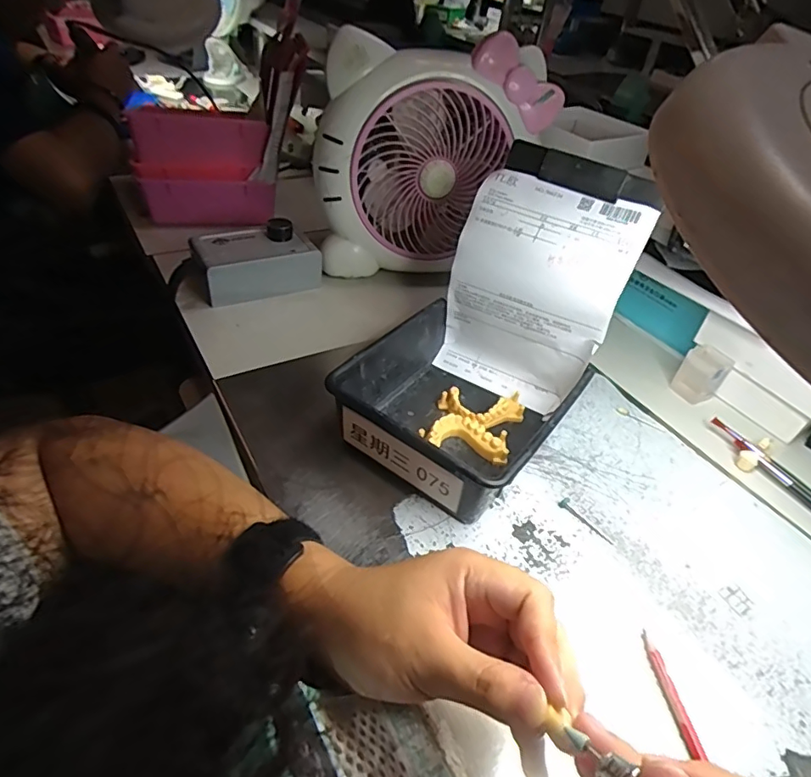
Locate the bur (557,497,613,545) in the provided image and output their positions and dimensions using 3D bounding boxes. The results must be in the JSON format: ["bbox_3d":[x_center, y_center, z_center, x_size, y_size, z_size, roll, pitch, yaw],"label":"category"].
[{"bbox_3d":[0.142,0.104,0.414,0.010,0.004,0.049,-28,53,-32],"label":"bur"}]

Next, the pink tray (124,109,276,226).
[{"bbox_3d":[-0.246,-0.274,0.659,0.164,0.160,0.043,-11,64,-26],"label":"pink tray"}]

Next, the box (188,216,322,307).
[{"bbox_3d":[-0.168,-0.145,0.603,0.134,0.055,0.073,-14,46,-24],"label":"box"}]

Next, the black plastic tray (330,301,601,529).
[{"bbox_3d":[0.044,0.013,0.448,0.158,0.068,0.164,30,45,23],"label":"black plastic tray"}]

